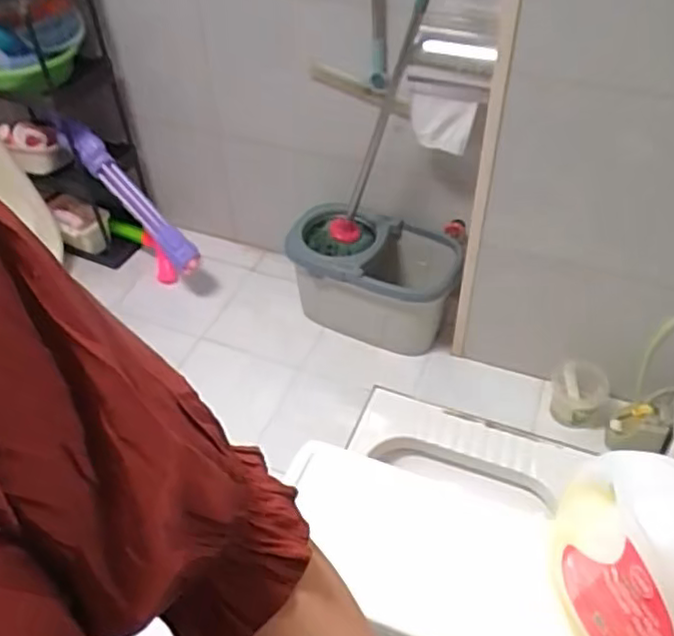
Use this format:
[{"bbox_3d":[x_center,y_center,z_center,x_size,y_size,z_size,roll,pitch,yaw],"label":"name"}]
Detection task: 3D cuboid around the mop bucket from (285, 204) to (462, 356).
[{"bbox_3d":[0.088,-0.100,1.859,0.455,0.296,0.257,17,48,16],"label":"mop bucket"}]

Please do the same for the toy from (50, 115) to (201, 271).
[{"bbox_3d":[-0.548,-0.331,1.813,0.497,0.091,0.099,49,57,-3],"label":"toy"}]

